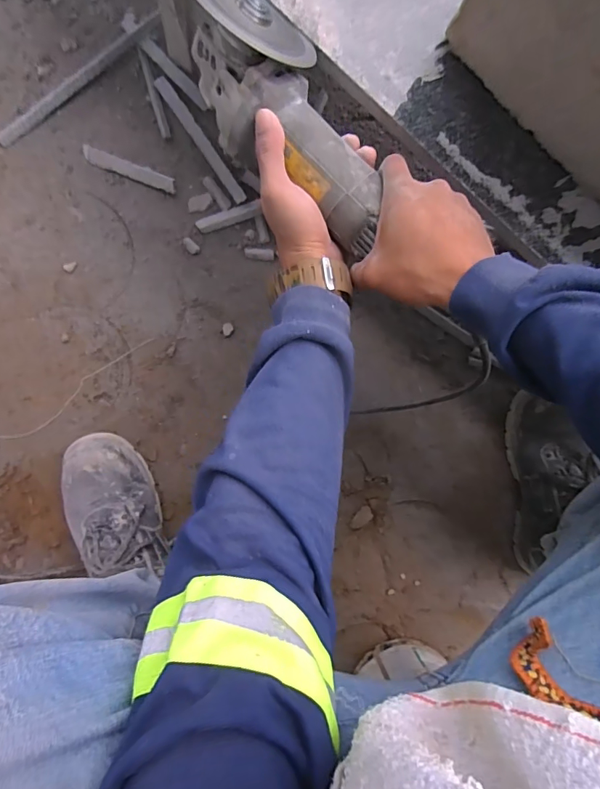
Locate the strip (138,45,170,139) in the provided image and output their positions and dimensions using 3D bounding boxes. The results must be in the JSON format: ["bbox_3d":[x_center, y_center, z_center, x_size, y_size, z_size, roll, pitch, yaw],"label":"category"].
[{"bbox_3d":[-0.193,-0.401,0.575,0.012,0.004,0.116,-15,95,-5],"label":"strip"}]

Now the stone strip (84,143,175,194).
[{"bbox_3d":[-0.227,-0.299,0.574,0.126,0.013,0.020,20,91,-7],"label":"stone strip"}]

